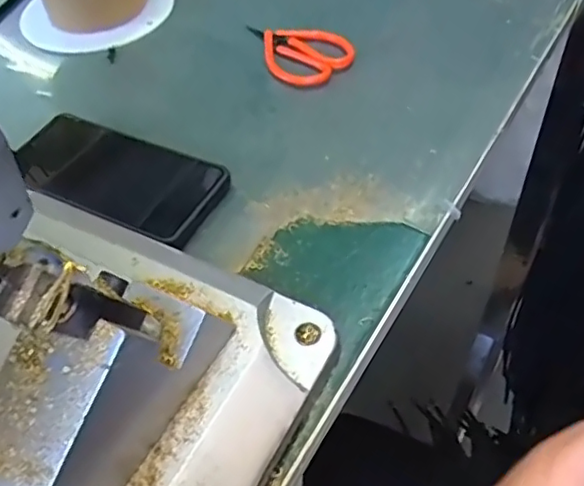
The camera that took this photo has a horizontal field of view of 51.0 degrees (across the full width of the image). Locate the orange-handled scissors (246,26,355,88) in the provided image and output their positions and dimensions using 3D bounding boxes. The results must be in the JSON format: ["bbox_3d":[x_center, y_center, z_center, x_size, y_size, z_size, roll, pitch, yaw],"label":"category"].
[{"bbox_3d":[0.003,-0.174,0.535,0.069,0.008,0.104,-27,54,-18],"label":"orange-handled scissors"}]

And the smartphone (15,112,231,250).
[{"bbox_3d":[-0.127,-0.050,0.436,0.161,0.011,0.080,21,55,19],"label":"smartphone"}]

